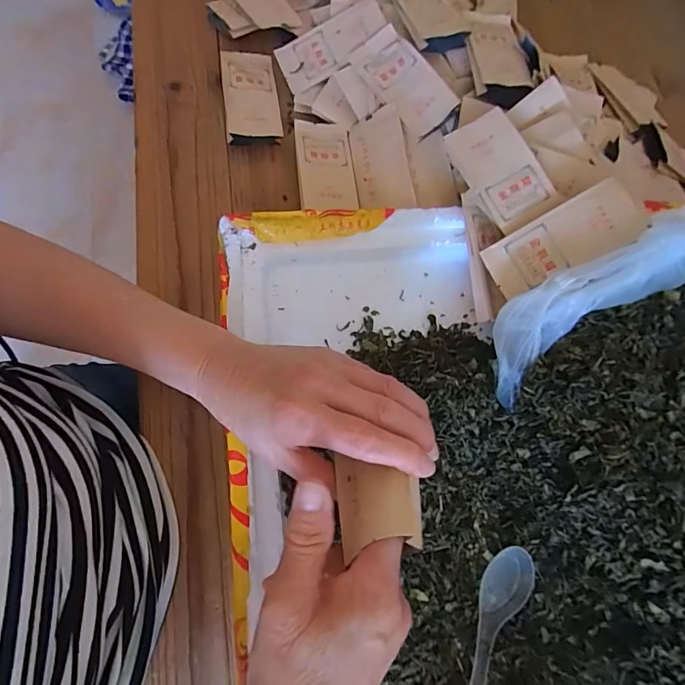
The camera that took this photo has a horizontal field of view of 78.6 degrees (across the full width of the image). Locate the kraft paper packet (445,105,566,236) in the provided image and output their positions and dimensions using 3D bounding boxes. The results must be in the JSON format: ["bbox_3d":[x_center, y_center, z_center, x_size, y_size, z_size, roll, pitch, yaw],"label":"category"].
[{"bbox_3d":[0.132,-0.143,0.346,0.052,0.017,0.100,-28,77,-5],"label":"kraft paper packet"}]

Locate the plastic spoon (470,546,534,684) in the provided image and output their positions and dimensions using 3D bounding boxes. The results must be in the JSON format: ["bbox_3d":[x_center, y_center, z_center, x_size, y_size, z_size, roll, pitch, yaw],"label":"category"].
[{"bbox_3d":[0.103,0.200,0.287,0.028,0.014,0.116,26,66,8],"label":"plastic spoon"}]

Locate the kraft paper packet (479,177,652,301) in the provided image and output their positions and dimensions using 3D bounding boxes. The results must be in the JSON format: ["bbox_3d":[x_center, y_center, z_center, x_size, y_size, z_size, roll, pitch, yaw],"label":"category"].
[{"bbox_3d":[0.168,-0.077,0.322,0.109,0.004,0.048,-28,88,14],"label":"kraft paper packet"}]

